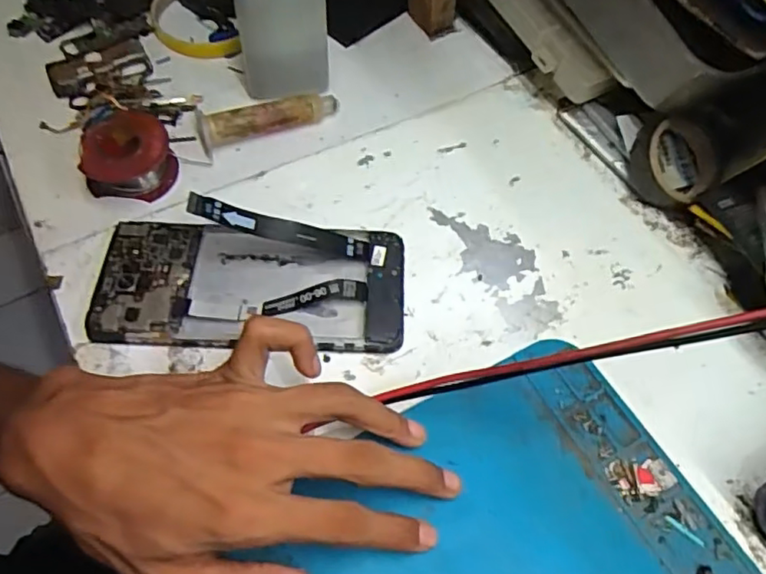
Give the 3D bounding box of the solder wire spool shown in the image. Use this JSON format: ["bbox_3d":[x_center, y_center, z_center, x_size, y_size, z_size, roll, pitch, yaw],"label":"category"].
[{"bbox_3d":[-0.150,-0.075,0.361,0.051,0.029,0.045,-25,62,-16],"label":"solder wire spool"}]

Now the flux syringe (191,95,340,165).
[{"bbox_3d":[-0.072,-0.107,0.385,0.089,0.022,0.019,-23,62,-15],"label":"flux syringe"}]

